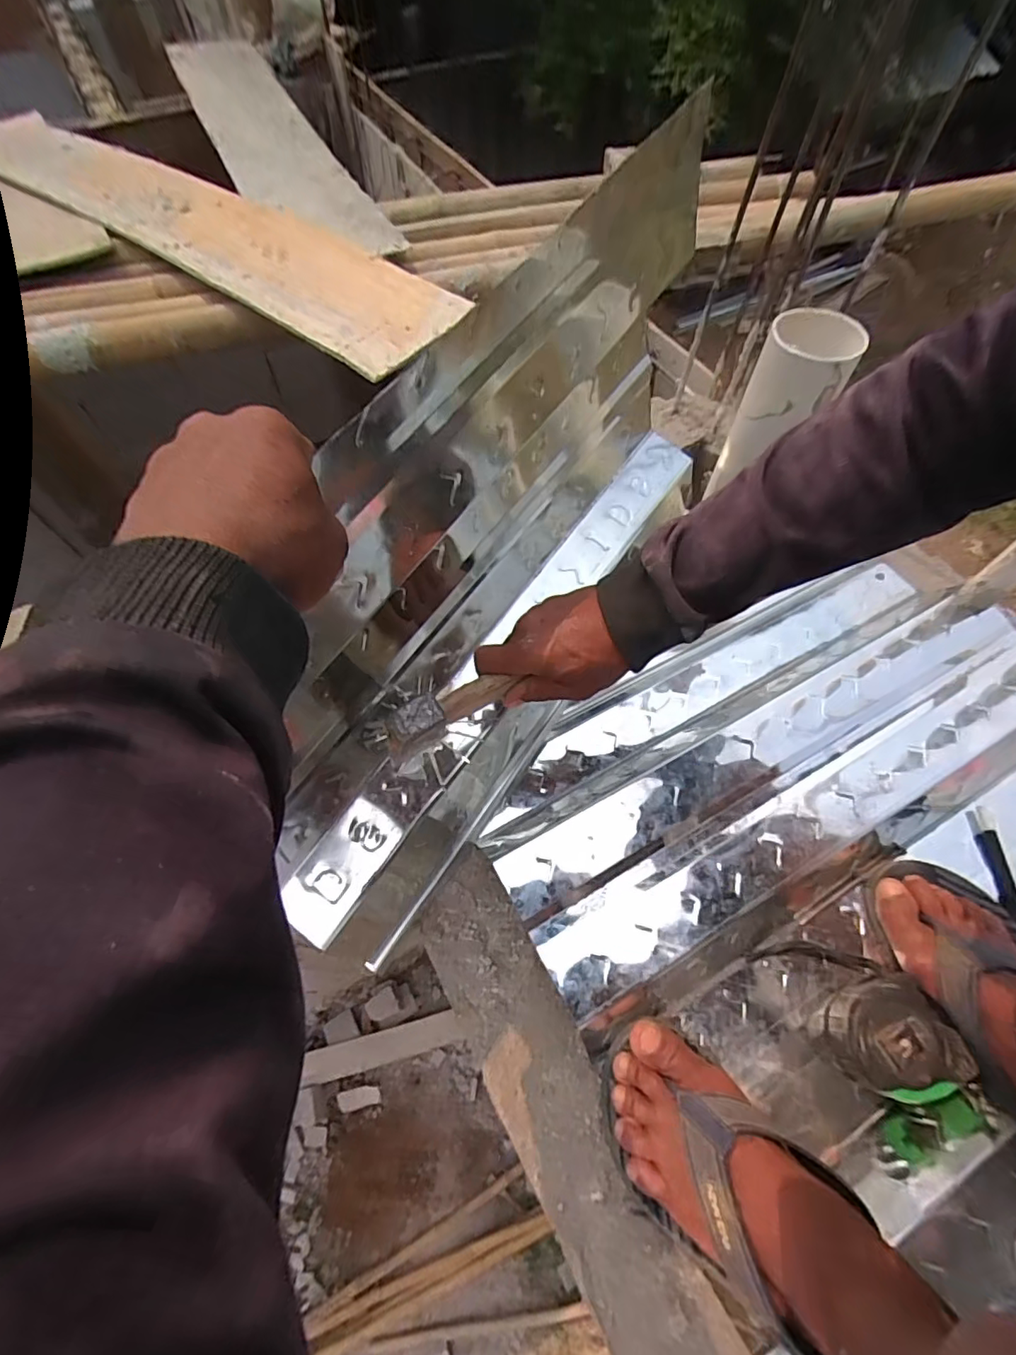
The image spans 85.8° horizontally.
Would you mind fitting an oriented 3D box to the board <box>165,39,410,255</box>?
[{"bbox_3d":[-0.535,-1.197,1.174,0.213,0.026,1.339,-22,64,-11],"label":"board"}]

